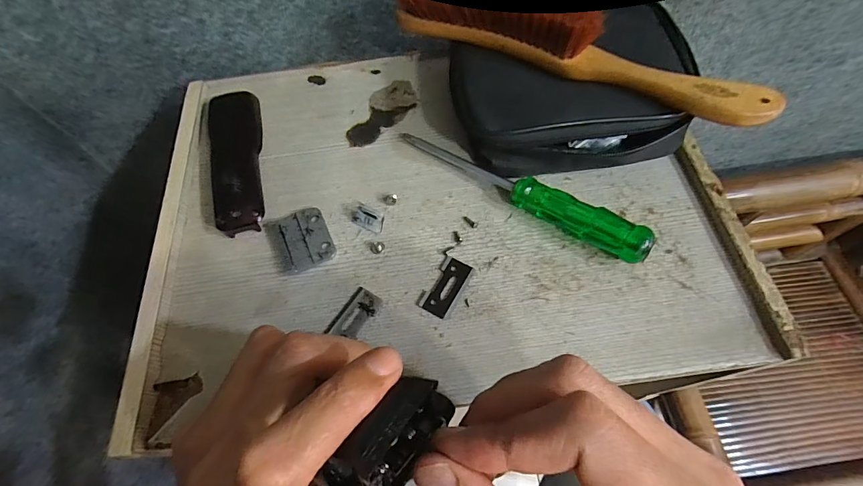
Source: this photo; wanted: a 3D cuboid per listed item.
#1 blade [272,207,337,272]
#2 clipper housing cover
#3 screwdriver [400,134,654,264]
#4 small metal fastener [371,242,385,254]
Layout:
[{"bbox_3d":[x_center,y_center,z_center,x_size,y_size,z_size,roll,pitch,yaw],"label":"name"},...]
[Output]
[{"bbox_3d":[-0.090,-0.003,0.282,0.035,0.005,0.044,-25,64,-9],"label":"blade"},{"bbox_3d":[-0.152,-0.070,0.312,0.037,0.017,0.137,-15,63,-4],"label":"clipper housing cover"},{"bbox_3d":[0.058,-0.038,0.280,0.185,0.024,0.021,31,68,17],"label":"screwdriver"},{"bbox_3d":[-0.038,0.002,0.277,0.009,0.006,0.009,-1,63,2],"label":"small metal fastener"}]

